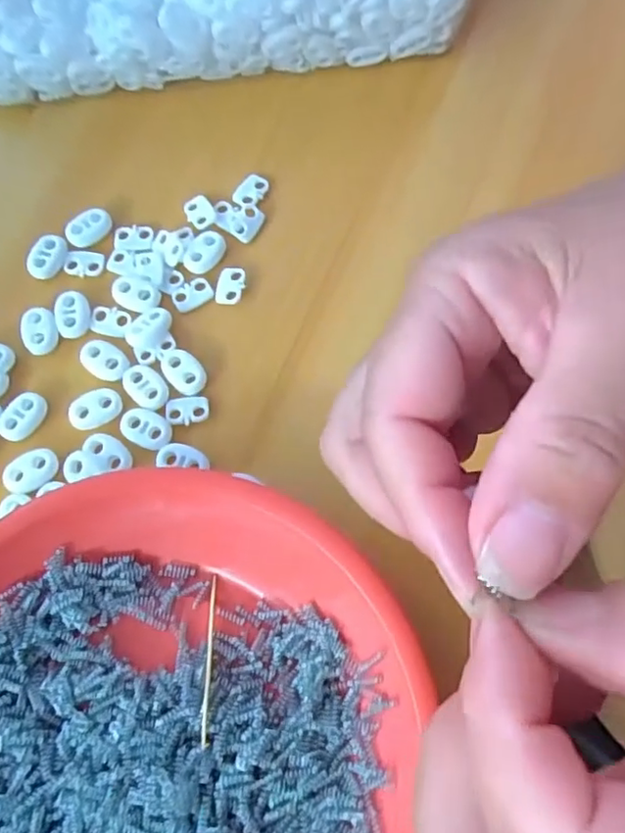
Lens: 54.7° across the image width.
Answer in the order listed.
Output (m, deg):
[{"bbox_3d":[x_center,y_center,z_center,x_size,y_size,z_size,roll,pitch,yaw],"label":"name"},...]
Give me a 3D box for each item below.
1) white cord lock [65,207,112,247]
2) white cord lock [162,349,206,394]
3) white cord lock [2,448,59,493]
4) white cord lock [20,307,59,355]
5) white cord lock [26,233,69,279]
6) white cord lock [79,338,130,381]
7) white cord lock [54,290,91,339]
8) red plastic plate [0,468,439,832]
[{"bbox_3d":[-0.107,-0.090,0.287,0.022,0.006,0.015,-25,73,-9],"label":"white cord lock"},{"bbox_3d":[-0.056,-0.020,0.264,0.014,0.004,0.024,-43,76,-14],"label":"white cord lock"},{"bbox_3d":[-0.117,0.022,0.250,0.023,0.004,0.015,-27,73,-9],"label":"white cord lock"},{"bbox_3d":[-0.122,-0.038,0.272,0.015,0.005,0.021,-21,72,-7],"label":"white cord lock"},{"bbox_3d":[-0.124,-0.075,0.283,0.015,0.007,0.022,19,72,6],"label":"white cord lock"},{"bbox_3d":[-0.091,-0.025,0.264,0.024,0.004,0.015,28,73,9],"label":"white cord lock"},{"bbox_3d":[-0.108,-0.046,0.273,0.016,0.005,0.021,-16,72,-6],"label":"white cord lock"},{"bbox_3d":[-0.060,0.116,0.206,0.184,0.025,0.186,0,71,0],"label":"red plastic plate"}]

